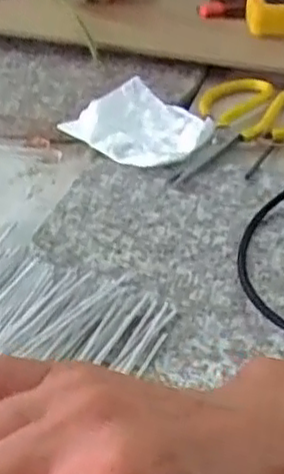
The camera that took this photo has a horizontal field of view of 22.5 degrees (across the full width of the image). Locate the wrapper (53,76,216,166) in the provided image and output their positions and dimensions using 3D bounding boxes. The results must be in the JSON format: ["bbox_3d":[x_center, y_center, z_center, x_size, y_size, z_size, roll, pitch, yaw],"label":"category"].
[{"bbox_3d":[0.001,-0.092,0.583,0.110,0.017,0.090,28,48,33],"label":"wrapper"}]

